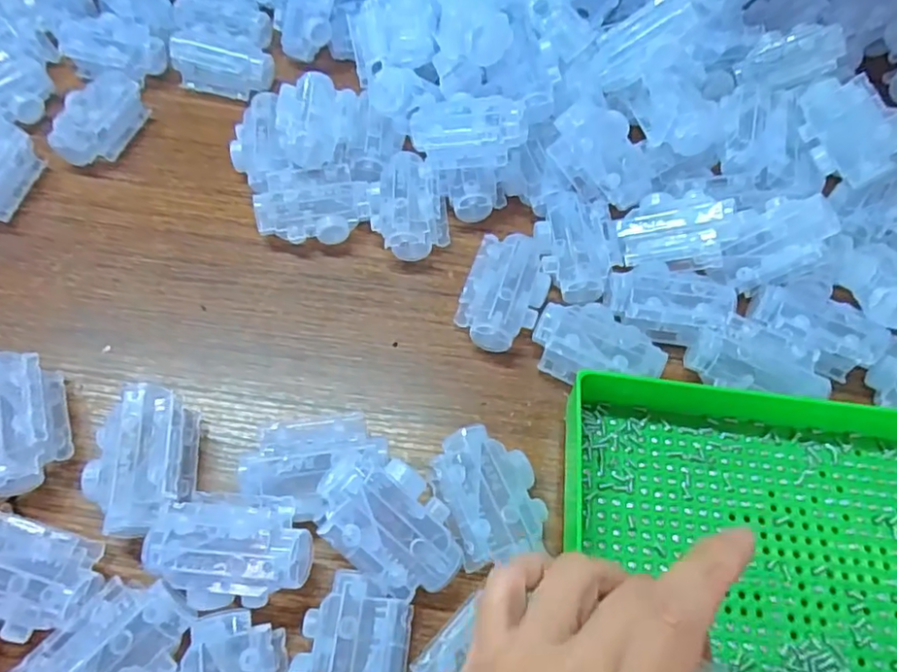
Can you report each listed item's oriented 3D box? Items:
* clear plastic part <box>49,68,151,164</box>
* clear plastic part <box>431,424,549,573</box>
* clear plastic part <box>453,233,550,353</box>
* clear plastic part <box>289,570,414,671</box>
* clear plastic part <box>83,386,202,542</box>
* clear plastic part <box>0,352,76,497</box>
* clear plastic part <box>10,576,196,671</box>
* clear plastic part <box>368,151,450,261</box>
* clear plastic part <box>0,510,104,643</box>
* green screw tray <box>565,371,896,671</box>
[{"bbox_3d":[-0.237,-0.147,0.409,0.040,0.027,0.072,12,61,3],"label":"clear plastic part"},{"bbox_3d":[0.019,0.077,0.291,0.046,0.028,0.062,-15,63,-11],"label":"clear plastic part"},{"bbox_3d":[0.033,-0.025,0.348,0.044,0.028,0.068,19,62,7],"label":"clear plastic part"},{"bbox_3d":[-0.040,0.138,0.252,0.045,0.028,0.067,8,61,1],"label":"clear plastic part"},{"bbox_3d":[-0.146,0.059,0.289,0.042,0.030,0.070,-5,61,-6],"label":"clear plastic part"},{"bbox_3d":[-0.213,0.042,0.293,0.042,0.028,0.069,-17,63,-12],"label":"clear plastic part"},{"bbox_3d":[-0.139,0.135,0.246,0.043,0.028,0.067,39,66,17],"label":"clear plastic part"},{"bbox_3d":[-0.025,-0.081,0.375,0.047,0.030,0.069,-6,62,-6],"label":"clear plastic part"},{"bbox_3d":[-0.184,0.105,0.260,0.069,0.028,0.045,15,61,5],"label":"clear plastic part"},{"bbox_3d":[0.182,0.100,0.281,0.253,0.031,0.155,6,61,0],"label":"green screw tray"}]

